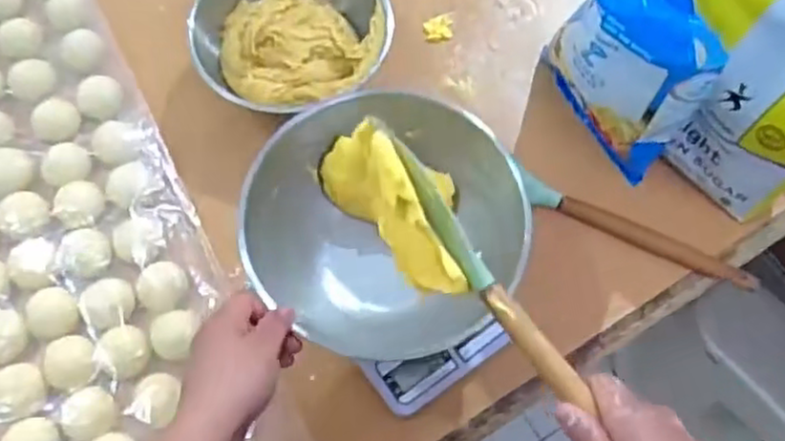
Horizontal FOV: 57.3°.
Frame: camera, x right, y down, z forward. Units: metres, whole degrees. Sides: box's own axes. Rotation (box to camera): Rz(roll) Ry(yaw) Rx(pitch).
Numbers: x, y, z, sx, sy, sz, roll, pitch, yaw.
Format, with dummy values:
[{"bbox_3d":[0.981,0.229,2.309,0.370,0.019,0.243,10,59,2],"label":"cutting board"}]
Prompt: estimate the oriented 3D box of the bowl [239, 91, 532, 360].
[{"bbox_3d":[-0.004,-0.001,0.603,0.220,0.100,0.213,7,66,3],"label":"bowl"}]

